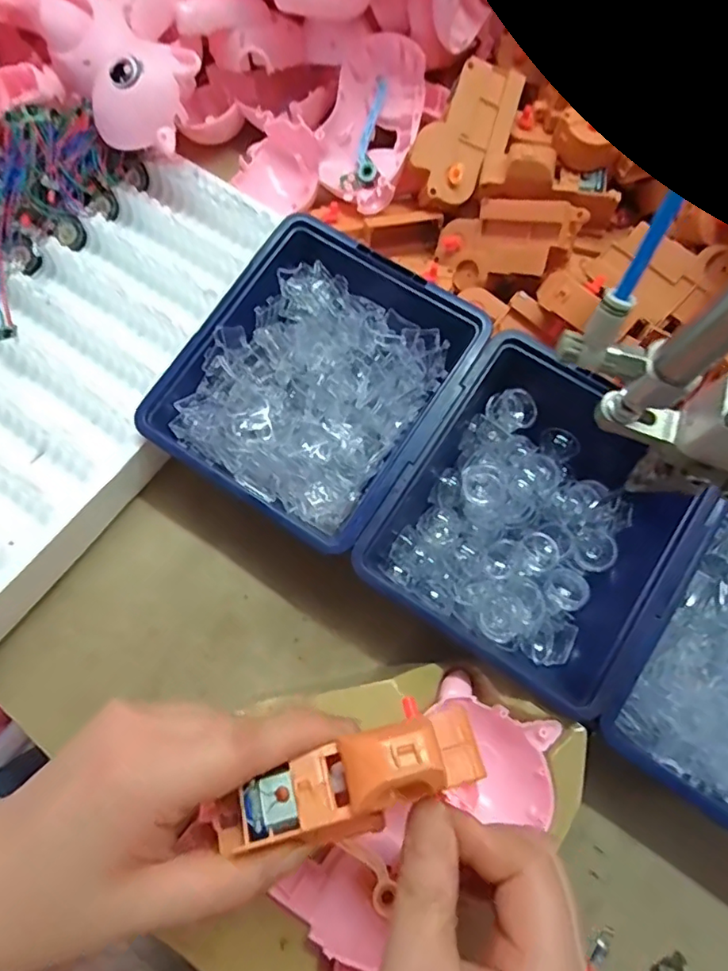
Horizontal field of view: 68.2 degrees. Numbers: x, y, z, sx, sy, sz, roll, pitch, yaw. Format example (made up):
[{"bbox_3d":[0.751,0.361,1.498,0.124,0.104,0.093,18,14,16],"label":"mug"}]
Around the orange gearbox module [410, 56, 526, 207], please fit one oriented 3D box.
[{"bbox_3d":[0.071,-0.238,0.369,0.060,0.024,0.095,26,95,-5],"label":"orange gearbox module"}]

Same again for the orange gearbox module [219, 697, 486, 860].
[{"bbox_3d":[-0.003,0.097,0.177,0.083,0.026,0.028,-20,72,-4],"label":"orange gearbox module"}]

